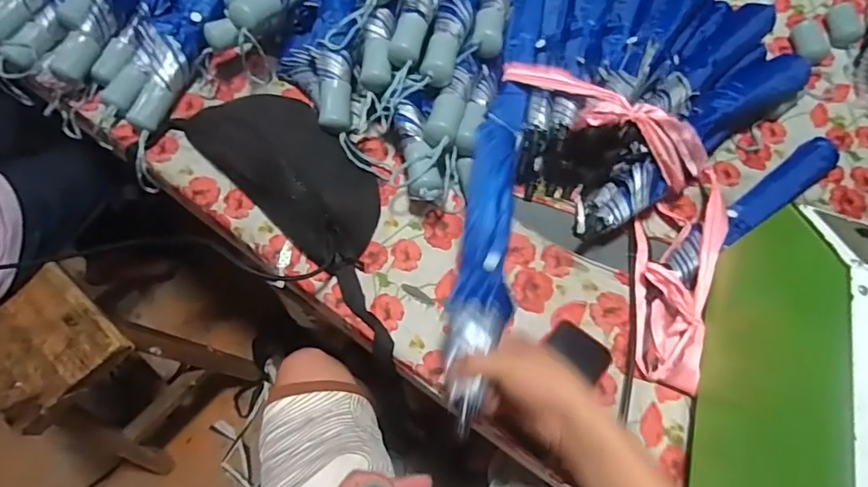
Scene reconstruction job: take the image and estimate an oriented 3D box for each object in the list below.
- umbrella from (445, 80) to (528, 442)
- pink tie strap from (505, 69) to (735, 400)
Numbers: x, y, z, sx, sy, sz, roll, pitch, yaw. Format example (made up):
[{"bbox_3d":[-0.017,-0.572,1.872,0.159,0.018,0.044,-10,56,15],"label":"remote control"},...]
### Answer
[{"bbox_3d":[0.054,-0.014,0.511,0.052,0.033,0.368,10,62,2],"label":"umbrella"},{"bbox_3d":[0.261,-0.058,0.621,0.203,0.111,0.427,-19,87,-10],"label":"pink tie strap"}]

